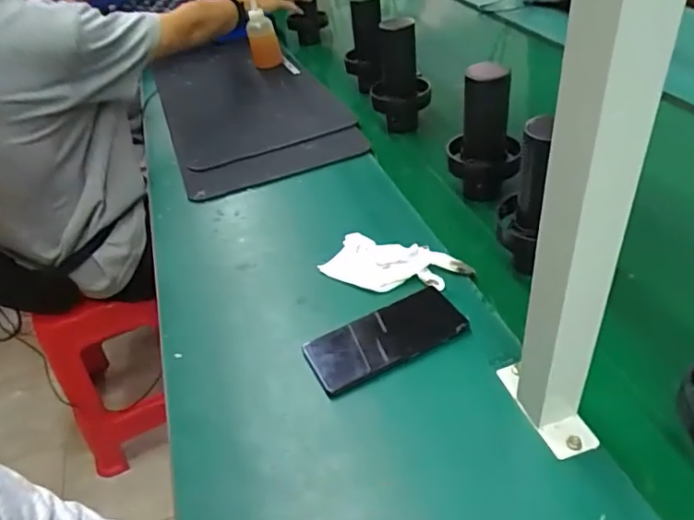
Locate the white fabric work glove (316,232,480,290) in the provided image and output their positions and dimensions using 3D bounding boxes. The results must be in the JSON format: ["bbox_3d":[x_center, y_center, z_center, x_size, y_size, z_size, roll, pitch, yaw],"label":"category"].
[{"bbox_3d":[0.054,0.001,0.636,0.159,0.026,0.072,11,44,21],"label":"white fabric work glove"}]

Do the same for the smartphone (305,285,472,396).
[{"bbox_3d":[0.041,0.082,0.571,0.161,0.014,0.068,-26,54,-9],"label":"smartphone"}]

